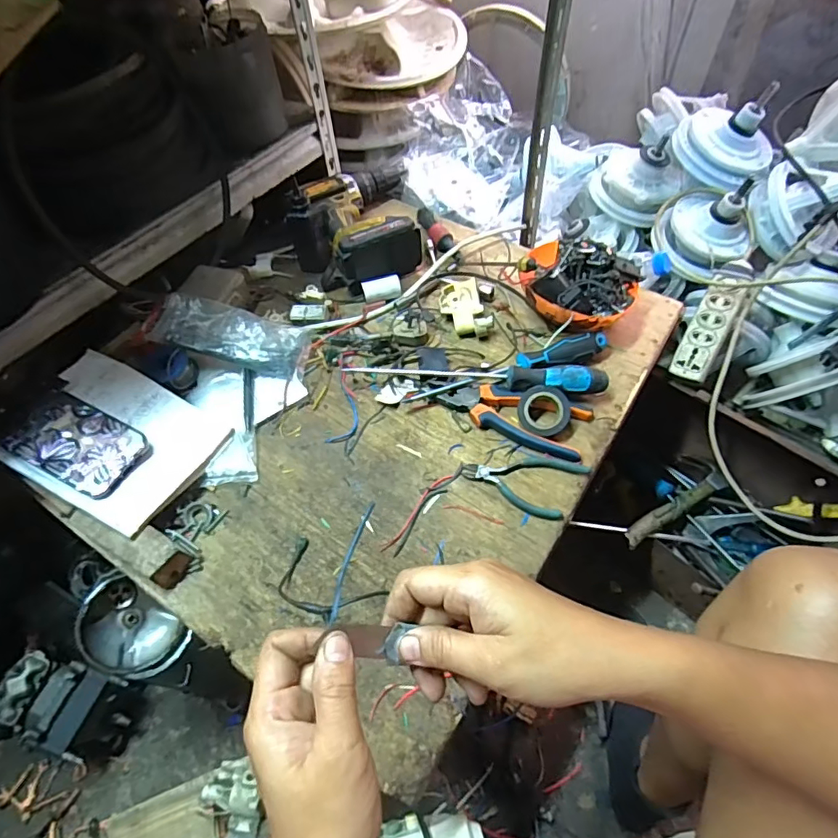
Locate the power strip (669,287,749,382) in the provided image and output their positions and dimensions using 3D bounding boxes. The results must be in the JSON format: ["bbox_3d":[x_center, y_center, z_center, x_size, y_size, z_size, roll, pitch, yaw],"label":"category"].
[{"bbox_3d":[0.384,-0.115,0.683,0.051,0.023,0.136,27,87,19],"label":"power strip"}]

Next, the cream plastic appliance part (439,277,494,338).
[{"bbox_3d":[0.060,-0.143,0.674,0.053,0.034,0.088,-17,57,-8],"label":"cream plastic appliance part"}]

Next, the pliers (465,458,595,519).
[{"bbox_3d":[0.111,0.067,0.552,0.128,0.013,0.067,13,58,11],"label":"pliers"}]

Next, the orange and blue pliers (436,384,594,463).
[{"bbox_3d":[0.108,-0.001,0.590,0.167,0.021,0.075,12,58,11],"label":"orange and blue pliers"}]

